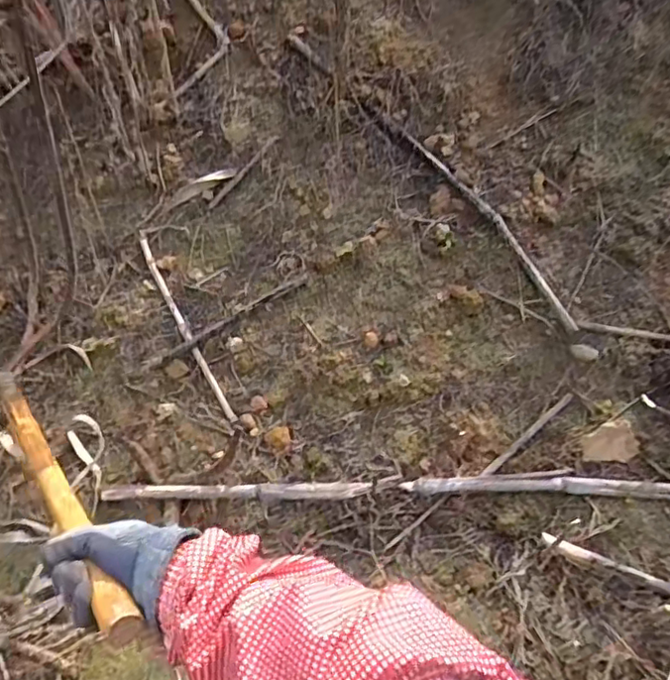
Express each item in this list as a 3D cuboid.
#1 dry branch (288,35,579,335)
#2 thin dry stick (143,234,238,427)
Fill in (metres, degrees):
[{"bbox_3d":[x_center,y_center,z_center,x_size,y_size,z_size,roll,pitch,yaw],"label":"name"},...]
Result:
[{"bbox_3d":[0.146,-0.262,0.917,0.055,0.029,0.634,-35,75,-23],"label":"dry branch"},{"bbox_3d":[-0.226,-0.022,0.895,0.015,0.015,0.330,-26,73,-17],"label":"thin dry stick"}]

